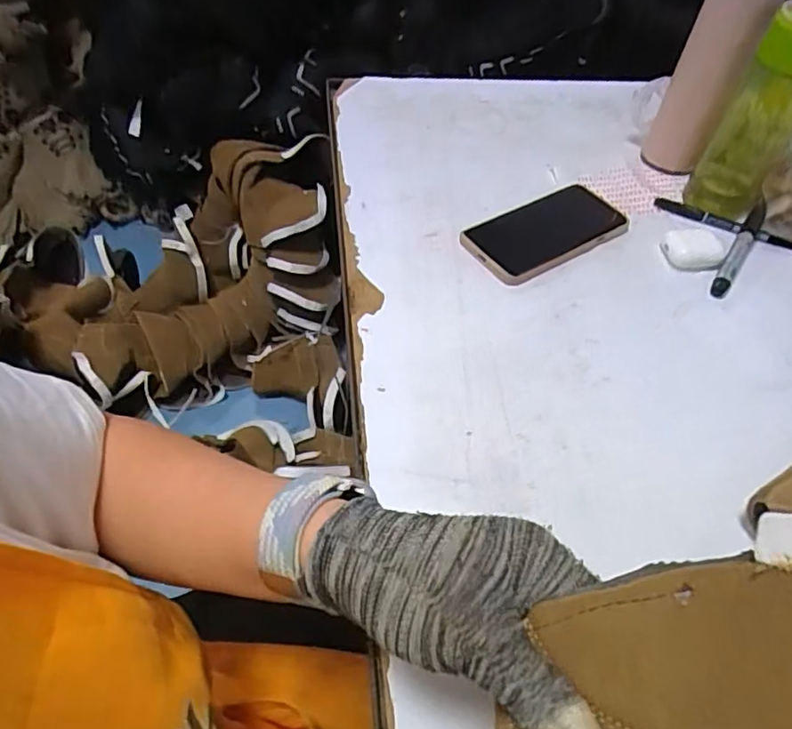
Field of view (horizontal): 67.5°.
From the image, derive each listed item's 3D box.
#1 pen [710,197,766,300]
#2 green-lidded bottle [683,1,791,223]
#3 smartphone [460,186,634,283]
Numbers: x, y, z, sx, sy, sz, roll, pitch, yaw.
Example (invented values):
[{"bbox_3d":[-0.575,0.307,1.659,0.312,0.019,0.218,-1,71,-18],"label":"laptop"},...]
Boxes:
[{"bbox_3d":[0.331,-0.113,0.569,0.016,0.017,0.144,30,55,18],"label":"pen"},{"bbox_3d":[0.346,-0.233,0.558,0.069,0.184,0.058,30,55,18],"label":"green-lidded bottle"},{"bbox_3d":[0.141,-0.130,0.569,0.155,0.013,0.083,-25,57,-23],"label":"smartphone"}]

